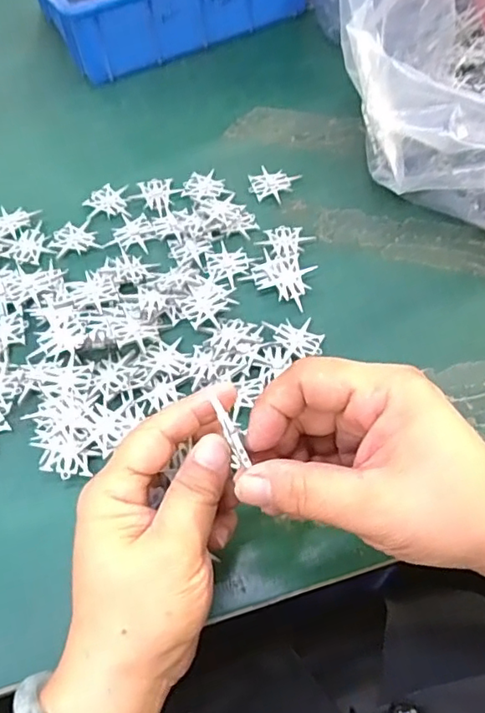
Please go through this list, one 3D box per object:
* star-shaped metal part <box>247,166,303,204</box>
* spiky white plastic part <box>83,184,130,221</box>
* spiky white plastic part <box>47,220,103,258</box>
[{"bbox_3d":[0.022,-0.133,0.429,0.035,0.004,0.033,19,63,13],"label":"star-shaped metal part"},{"bbox_3d":[-0.104,-0.119,0.424,0.034,0.004,0.035,-8,60,-2],"label":"spiky white plastic part"},{"bbox_3d":[-0.122,-0.087,0.406,0.036,0.004,0.031,-8,60,-2],"label":"spiky white plastic part"}]

